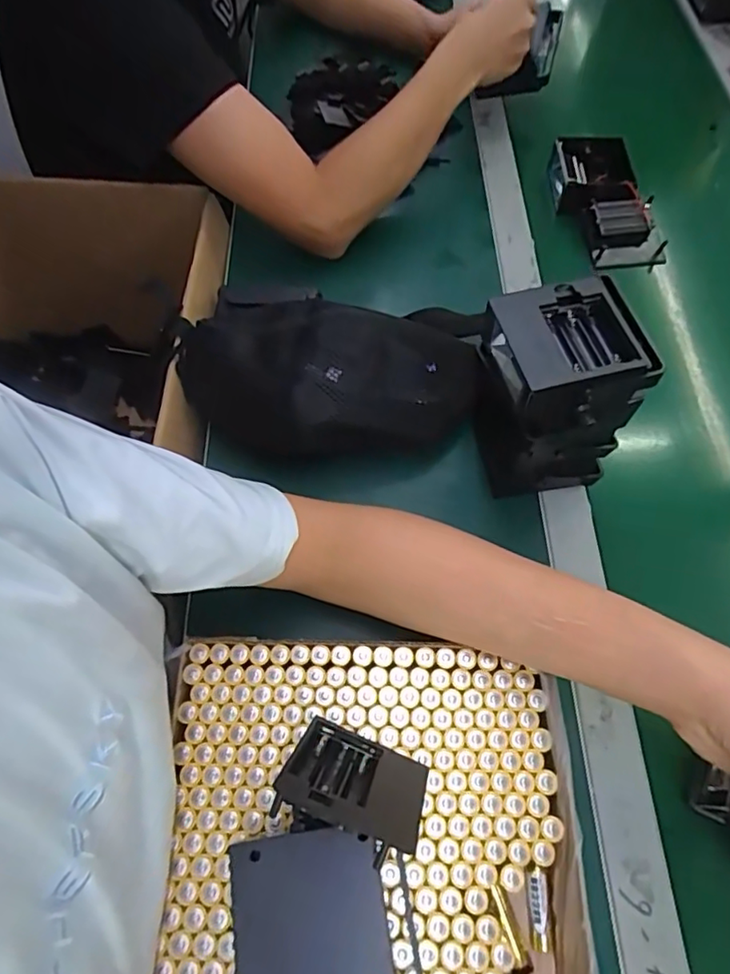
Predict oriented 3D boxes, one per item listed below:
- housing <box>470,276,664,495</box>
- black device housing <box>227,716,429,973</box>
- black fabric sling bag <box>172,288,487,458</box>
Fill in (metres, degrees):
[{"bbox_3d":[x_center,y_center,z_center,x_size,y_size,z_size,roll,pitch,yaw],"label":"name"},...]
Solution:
[{"bbox_3d":[0.138,-0.072,0.444,0.099,0.147,0.105,-12,64,-6],"label":"housing"},{"bbox_3d":[-0.018,0.207,0.318,0.102,0.064,0.141,5,64,-1],"label":"black device housing"},{"bbox_3d":[-0.033,-0.101,0.521,0.272,0.105,0.145,-3,64,-2],"label":"black fabric sling bag"}]

